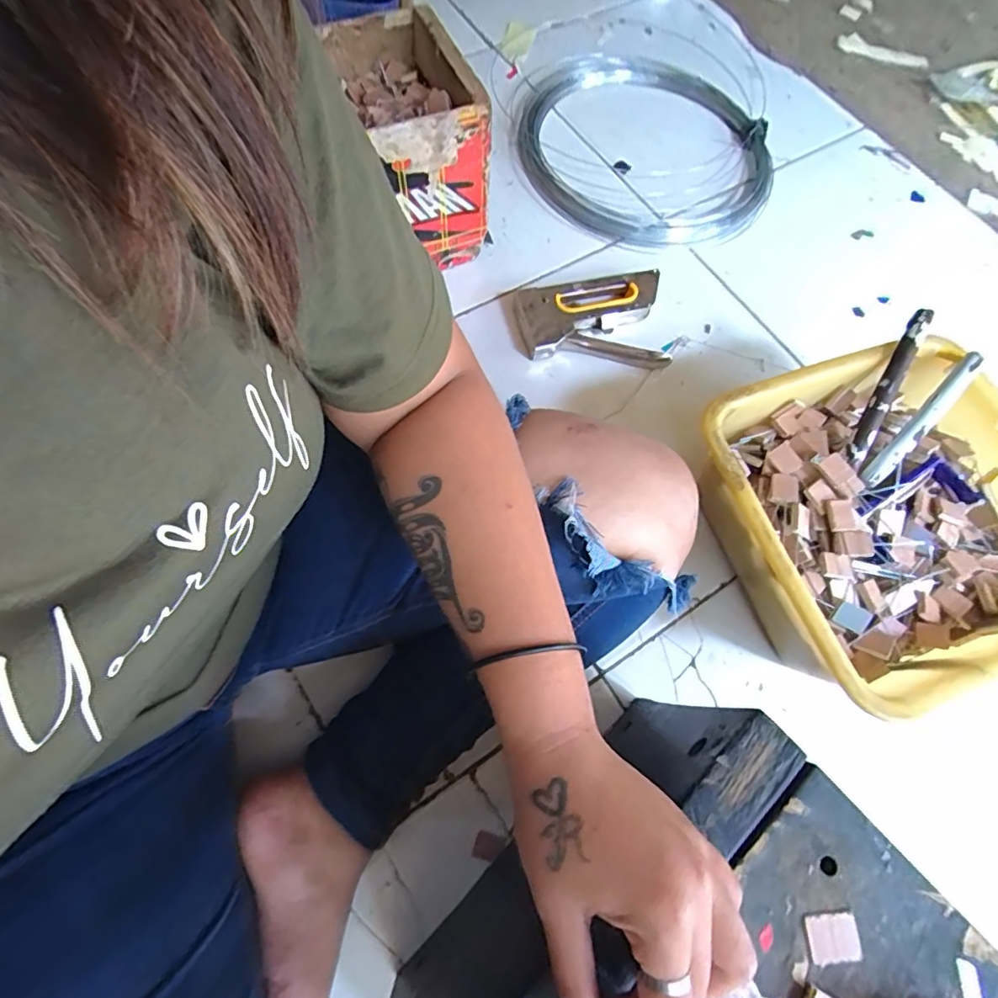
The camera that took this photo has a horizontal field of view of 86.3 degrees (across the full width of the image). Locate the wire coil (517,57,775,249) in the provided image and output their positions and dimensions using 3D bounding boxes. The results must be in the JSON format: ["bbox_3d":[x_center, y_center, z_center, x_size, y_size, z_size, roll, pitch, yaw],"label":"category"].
[{"bbox_3d":[0.195,-0.477,0.709,0.334,0.035,0.324,1,69,-3],"label":"wire coil"}]

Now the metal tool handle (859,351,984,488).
[{"bbox_3d":[0.367,-0.066,0.463,0.018,0.022,0.140,40,94,11],"label":"metal tool handle"}]

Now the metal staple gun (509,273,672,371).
[{"bbox_3d":[0.101,-0.205,0.600,0.164,0.029,0.116,-1,69,-3],"label":"metal staple gun"}]

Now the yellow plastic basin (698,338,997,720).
[{"bbox_3d":[0.325,0.022,0.477,0.260,0.129,0.260,-18,71,-9],"label":"yellow plastic basin"}]

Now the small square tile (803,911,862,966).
[{"bbox_3d":[0.156,0.204,0.247,0.025,0.004,0.019,-2,69,-4],"label":"small square tile"}]

